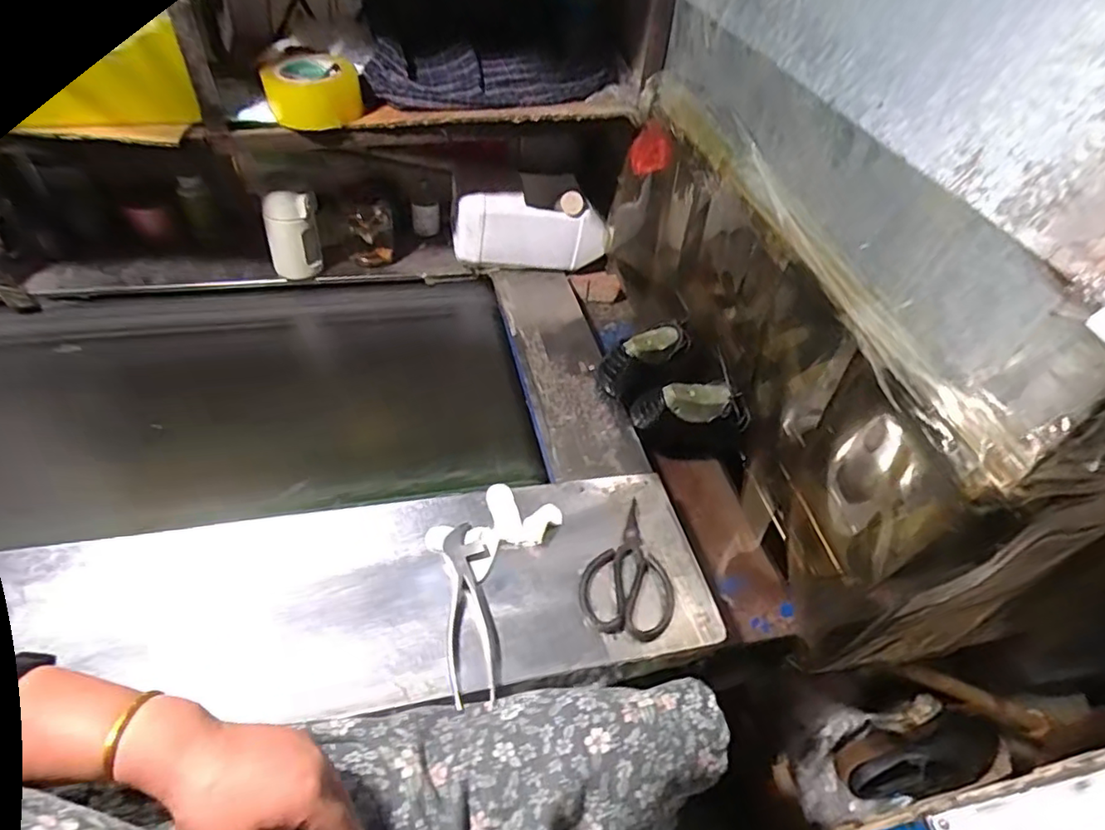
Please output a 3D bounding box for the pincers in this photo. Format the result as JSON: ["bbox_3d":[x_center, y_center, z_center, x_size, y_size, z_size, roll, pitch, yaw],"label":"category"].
[{"bbox_3d":[-0.083,0.195,0.616,0.049,0.010,0.190,-2,48,-9],"label":"pincers"}]

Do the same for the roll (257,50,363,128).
[{"bbox_3d":[-0.311,-0.423,0.787,0.115,0.061,0.110,-11,50,-16],"label":"roll"}]

